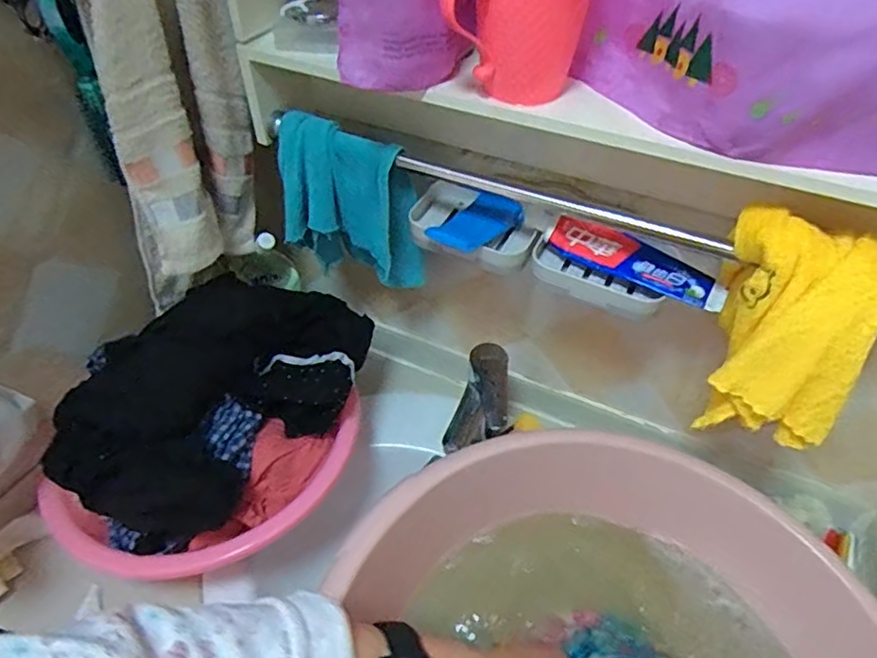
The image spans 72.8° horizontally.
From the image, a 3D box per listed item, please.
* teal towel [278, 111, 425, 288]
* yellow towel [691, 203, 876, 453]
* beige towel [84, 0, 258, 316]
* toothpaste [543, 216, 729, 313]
[{"bbox_3d":[-0.093,-0.124,0.638,0.146,0.175,0.055,7,46,5],"label":"teal towel"},{"bbox_3d":[0.267,0.008,0.459,0.105,0.183,0.044,18,25,28],"label":"yellow towel"},{"bbox_3d":[-0.251,-0.193,0.572,0.077,0.340,0.158,15,47,13],"label":"beige towel"},{"bbox_3d":[0.181,-0.065,0.546,0.164,0.025,0.049,24,50,21],"label":"toothpaste"}]

